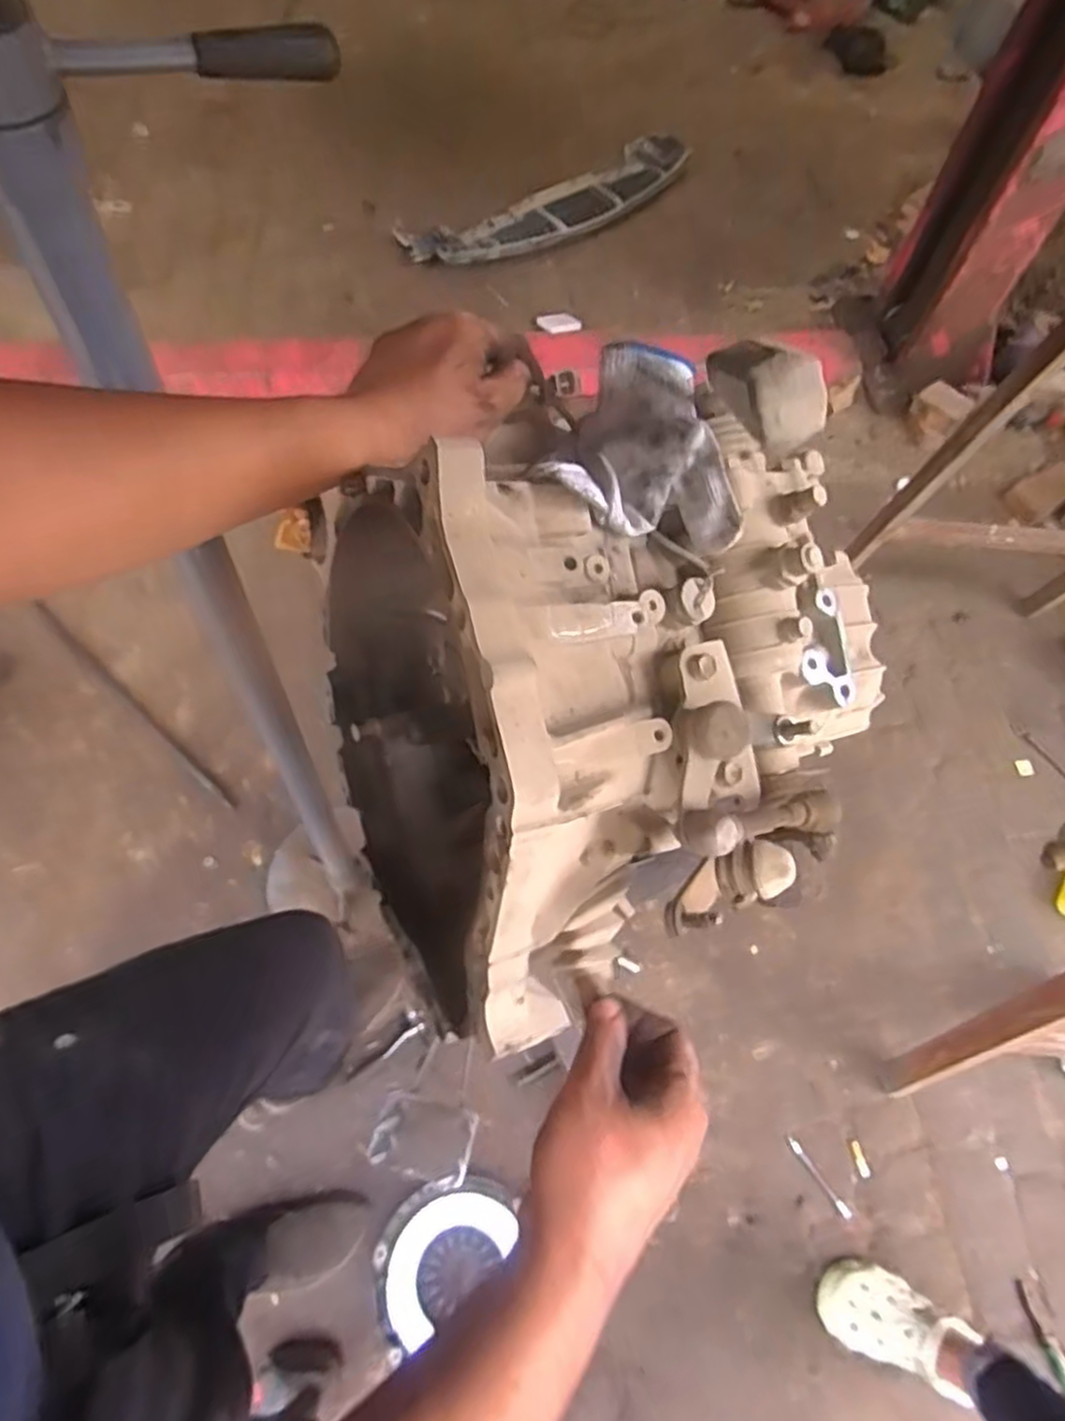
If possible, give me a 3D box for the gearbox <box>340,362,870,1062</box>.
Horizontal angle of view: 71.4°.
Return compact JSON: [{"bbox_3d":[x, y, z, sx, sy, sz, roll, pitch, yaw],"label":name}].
[{"bbox_3d":[0.059,-0.033,0.485,0.376,0.315,0.344,-22,66,-15],"label":"gearbox"}]

